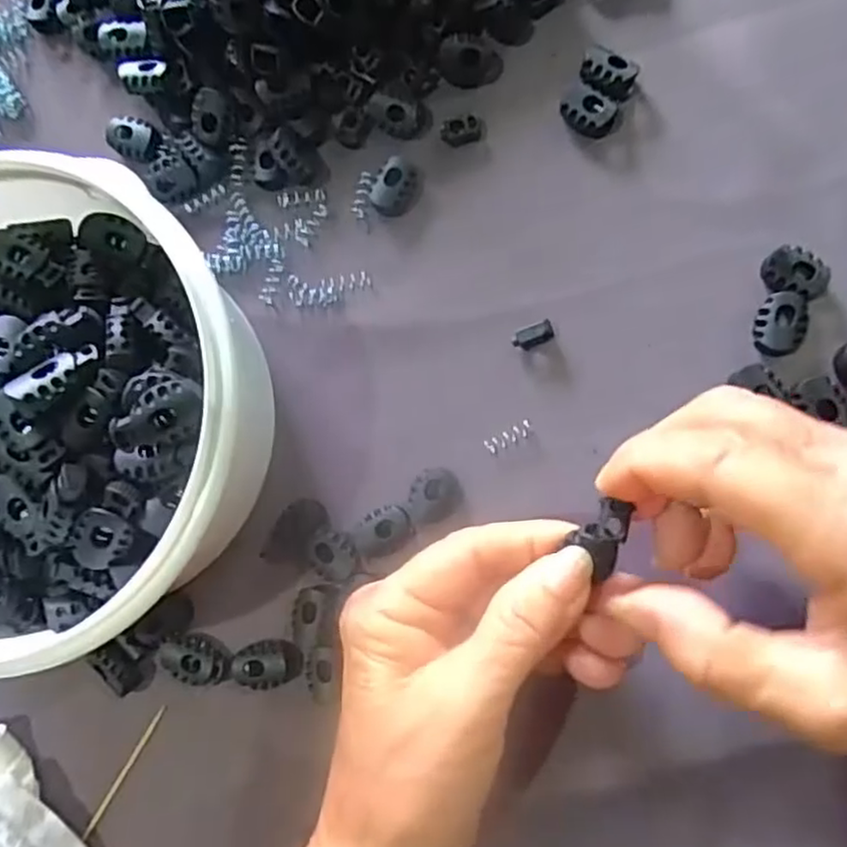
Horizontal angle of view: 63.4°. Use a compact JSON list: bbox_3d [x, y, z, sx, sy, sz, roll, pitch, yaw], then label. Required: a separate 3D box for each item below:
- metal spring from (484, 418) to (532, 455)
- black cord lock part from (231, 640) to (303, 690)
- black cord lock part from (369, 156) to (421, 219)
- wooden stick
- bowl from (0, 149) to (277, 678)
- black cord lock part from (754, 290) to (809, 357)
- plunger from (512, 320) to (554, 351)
[{"bbox_3d":[0.033,0.005,0.263,0.019,0.004,0.006,-29,82,5],"label":"metal spring"},{"bbox_3d":[-0.059,0.093,0.263,0.026,0.006,0.017,-11,84,7],"label":"black cord lock part"},{"bbox_3d":[-0.011,-0.095,0.276,0.017,0.009,0.022,19,88,9],"label":"black cord lock part"},{"bbox_3d":[-0.119,0.138,0.274,0.004,0.004,0.059,31,90,10],"label":"wooden stick"},{"bbox_3d":[-0.138,-0.007,0.249,0.173,0.078,0.159,-1,85,8],"label":"bowl"},{"bbox_3d":[0.129,-0.036,0.248,0.016,0.007,0.023,6,86,9],"label":"black cord lock part"},{"bbox_3d":[0.042,-0.033,0.263,0.016,0.008,0.008,-25,82,6],"label":"plunger"}]

